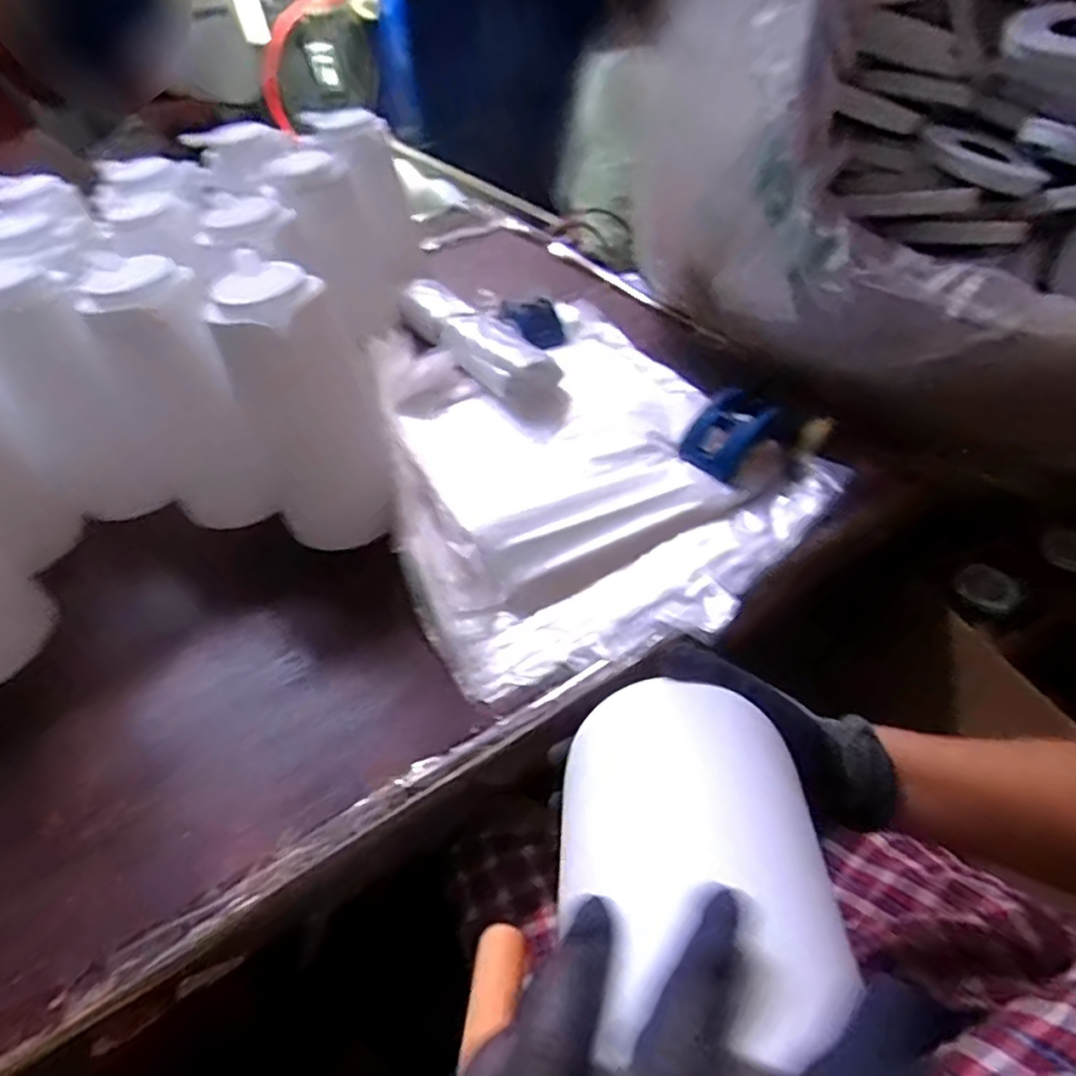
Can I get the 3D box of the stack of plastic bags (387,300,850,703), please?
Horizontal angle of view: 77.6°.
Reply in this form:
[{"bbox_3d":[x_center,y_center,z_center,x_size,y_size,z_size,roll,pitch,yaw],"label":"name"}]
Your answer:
[{"bbox_3d":[0.031,-0.088,0.700,0.428,0.048,0.470,-27,52,-18],"label":"stack of plastic bags"}]

